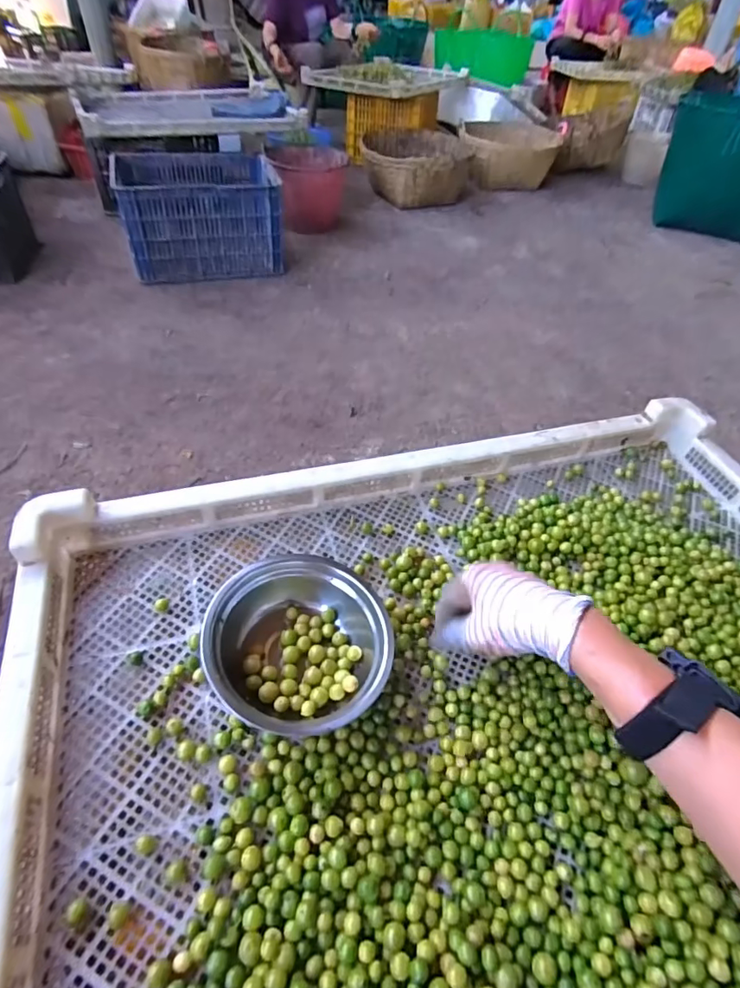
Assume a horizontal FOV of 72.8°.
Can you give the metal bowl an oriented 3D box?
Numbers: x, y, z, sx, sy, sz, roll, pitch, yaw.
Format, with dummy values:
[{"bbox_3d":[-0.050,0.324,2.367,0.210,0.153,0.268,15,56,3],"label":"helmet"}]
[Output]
[{"bbox_3d":[-0.057,0.124,0.421,0.145,0.065,0.139,2,48,-2],"label":"metal bowl"}]

